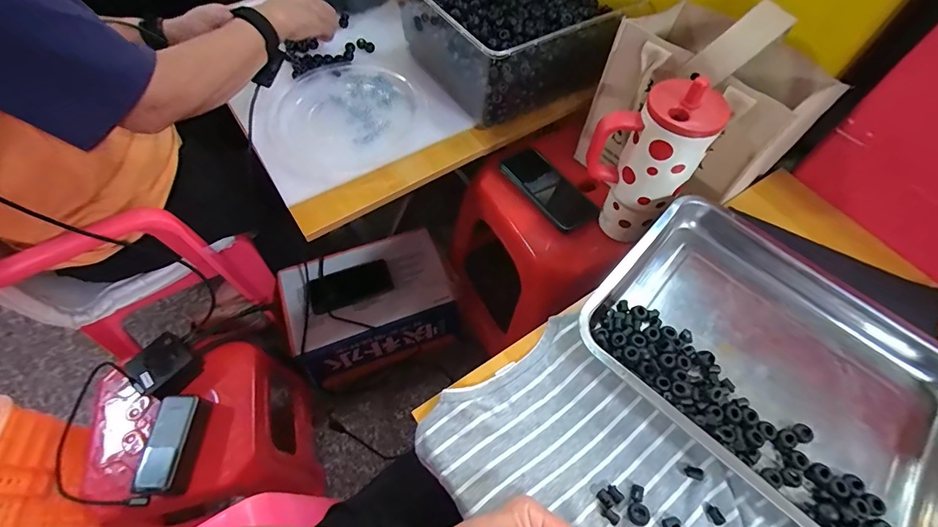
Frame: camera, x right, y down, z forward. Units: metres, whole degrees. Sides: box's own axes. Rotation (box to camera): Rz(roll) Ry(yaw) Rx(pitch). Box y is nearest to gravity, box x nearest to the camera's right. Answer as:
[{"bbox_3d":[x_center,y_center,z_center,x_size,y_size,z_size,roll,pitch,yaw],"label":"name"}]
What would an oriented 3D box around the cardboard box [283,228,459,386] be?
[{"bbox_3d":[-0.208,0.095,0.914,0.325,0.170,0.217,-20,63,-13],"label":"cardboard box"}]

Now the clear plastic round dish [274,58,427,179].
[{"bbox_3d":[-0.200,-0.241,0.671,0.240,0.032,0.216,-28,67,-23],"label":"clear plastic round dish"}]

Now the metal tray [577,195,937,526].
[{"bbox_3d":[0.313,0.090,0.419,0.344,0.039,0.278,40,66,19],"label":"metal tray"}]

